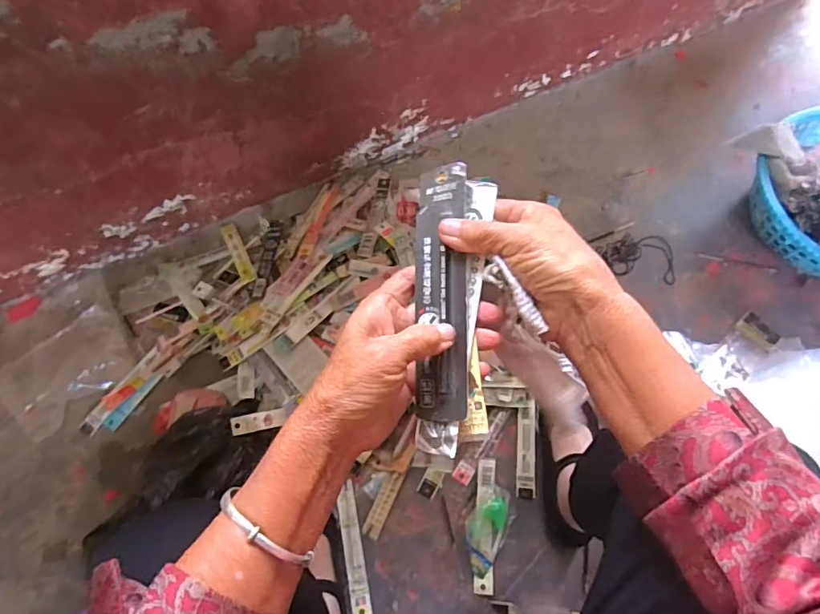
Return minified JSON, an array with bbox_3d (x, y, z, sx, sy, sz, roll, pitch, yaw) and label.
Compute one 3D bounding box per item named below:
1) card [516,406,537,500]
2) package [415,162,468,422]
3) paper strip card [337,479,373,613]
[{"bbox_3d":[0.173,0.216,0.737,0.028,0.004,0.128,1,74,10],"label":"card"},{"bbox_3d":[0.020,-0.012,0.322,0.034,0.007,0.168,-3,78,23],"label":"package"},{"bbox_3d":[-0.078,0.333,0.682,0.026,0.007,0.169,-7,70,-12],"label":"paper strip card"}]

